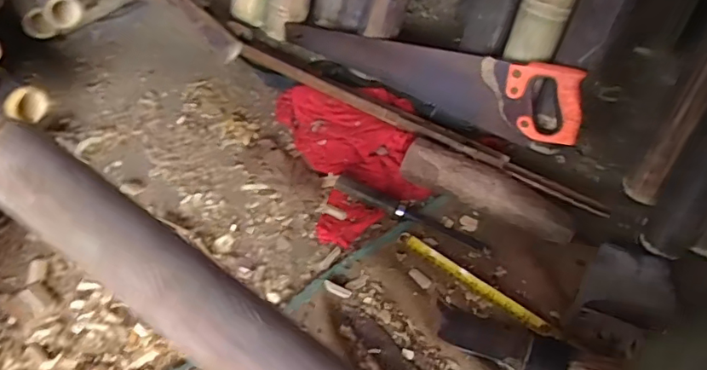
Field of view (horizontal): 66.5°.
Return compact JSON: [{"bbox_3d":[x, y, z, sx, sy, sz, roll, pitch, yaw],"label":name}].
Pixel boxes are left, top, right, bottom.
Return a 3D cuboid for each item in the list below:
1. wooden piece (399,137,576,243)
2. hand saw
[{"bbox_3d":[0.189,0.012,0.771,0.250,0.062,0.055,24,53,15],"label":"wooden piece"},{"bbox_3d":[0.112,-0.189,0.867,0.508,0.137,0.049,25,53,16],"label":"hand saw"}]

